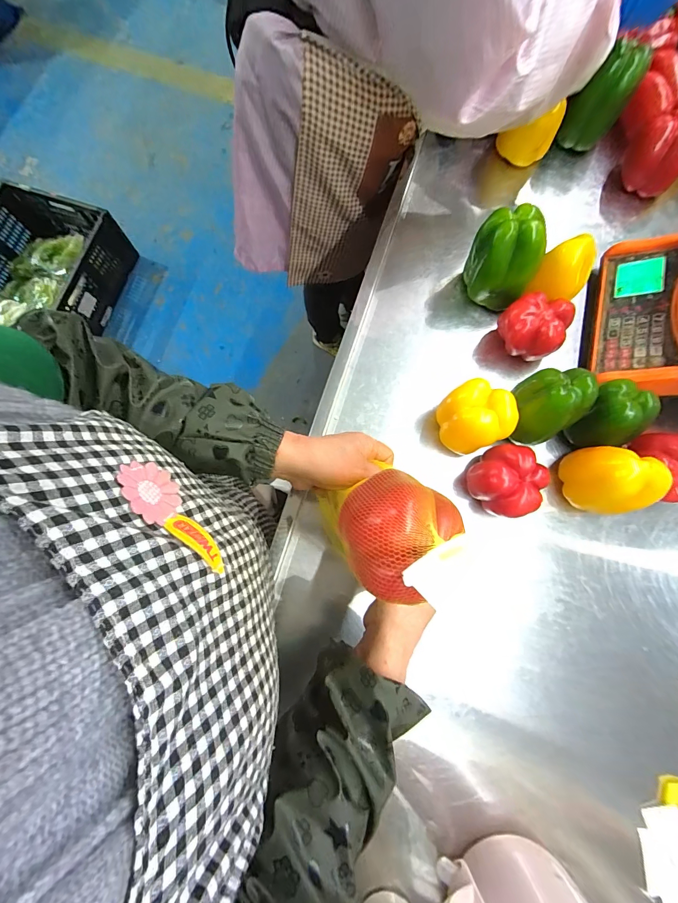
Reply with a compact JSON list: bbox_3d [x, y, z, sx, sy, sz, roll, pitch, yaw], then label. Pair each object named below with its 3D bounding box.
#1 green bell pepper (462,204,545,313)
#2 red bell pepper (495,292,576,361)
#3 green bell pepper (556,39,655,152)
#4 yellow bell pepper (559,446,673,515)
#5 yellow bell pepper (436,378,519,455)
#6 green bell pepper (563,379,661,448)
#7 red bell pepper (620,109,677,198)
[{"bbox_3d":[0.228,-0.265,0.507,0.090,0.116,0.079,19,79,4],"label":"green bell pepper"},{"bbox_3d":[0.269,-0.169,0.513,0.089,0.080,0.064,18,79,4],"label":"red bell pepper"},{"bbox_3d":[0.421,-0.571,0.586,0.080,0.115,0.087,28,79,6],"label":"green bell pepper"},{"bbox_3d":[0.336,0.039,0.459,0.073,0.108,0.087,-14,78,-3],"label":"yellow bell pepper"},{"bbox_3d":[0.178,-0.043,0.479,0.078,0.089,0.078,0,78,0],"label":"yellow bell pepper"},{"bbox_3d":[0.352,-0.045,0.473,0.070,0.090,0.074,0,78,0],"label":"green bell pepper"},{"bbox_3d":[0.503,-0.468,0.571,0.089,0.070,0.087,0,78,0],"label":"red bell pepper"}]

